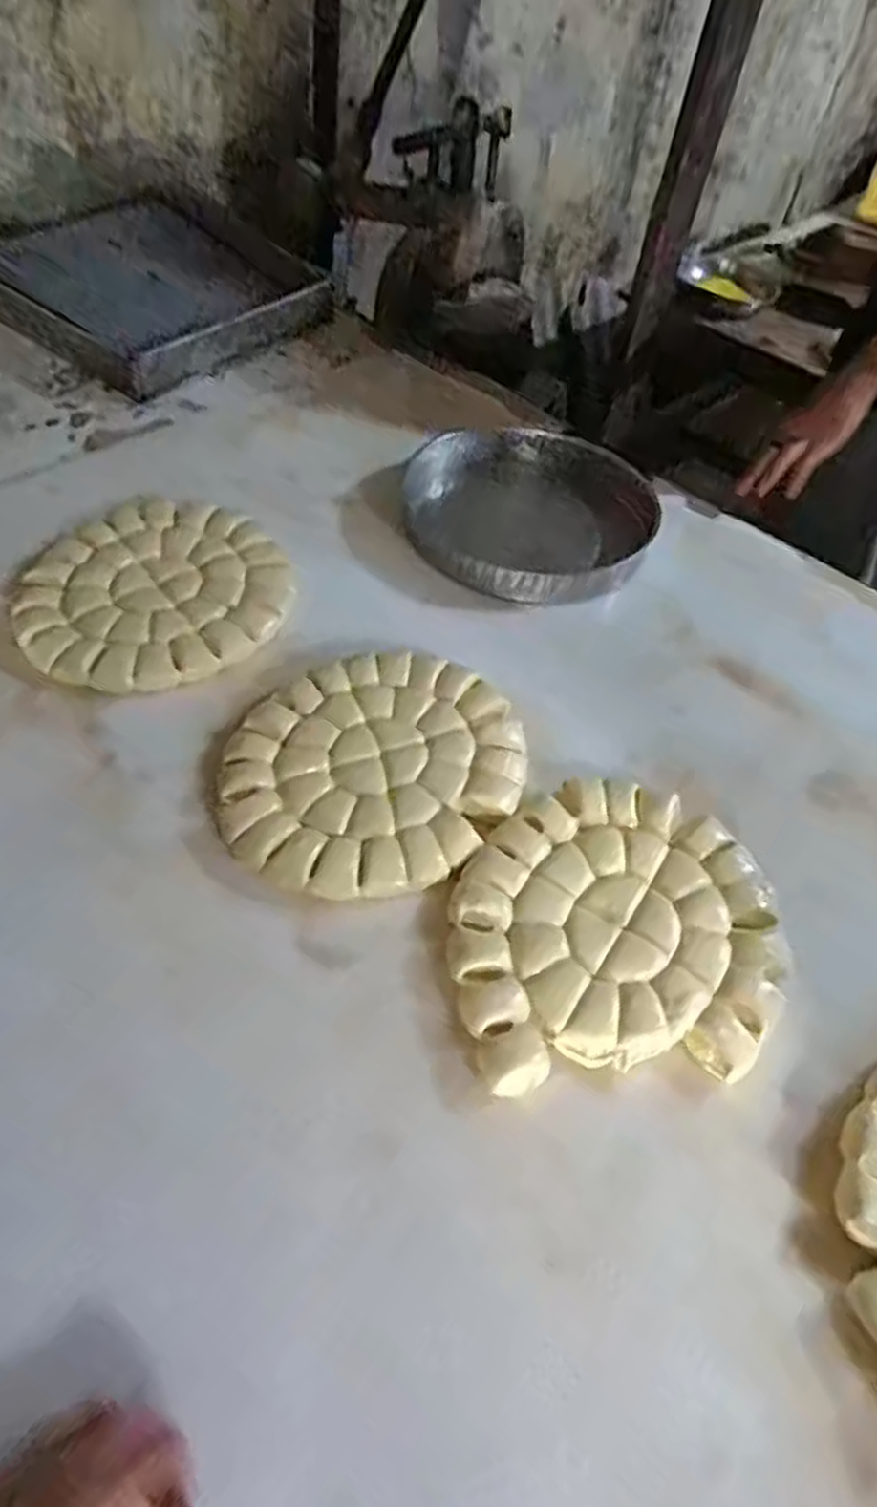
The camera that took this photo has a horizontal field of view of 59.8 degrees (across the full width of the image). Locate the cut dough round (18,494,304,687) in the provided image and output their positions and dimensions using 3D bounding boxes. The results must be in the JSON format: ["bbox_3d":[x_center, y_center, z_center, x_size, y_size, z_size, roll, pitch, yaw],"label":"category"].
[{"bbox_3d":[-0.297,-0.174,0.813,0.256,0.026,0.279,3,51,-4],"label":"cut dough round"}]

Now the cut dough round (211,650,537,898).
[{"bbox_3d":[-0.053,0.008,0.692,0.280,0.021,0.236,-19,55,-20],"label":"cut dough round"}]

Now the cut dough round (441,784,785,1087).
[{"bbox_3d":[0.144,0.135,0.621,0.263,0.032,0.246,3,51,-4],"label":"cut dough round"}]

